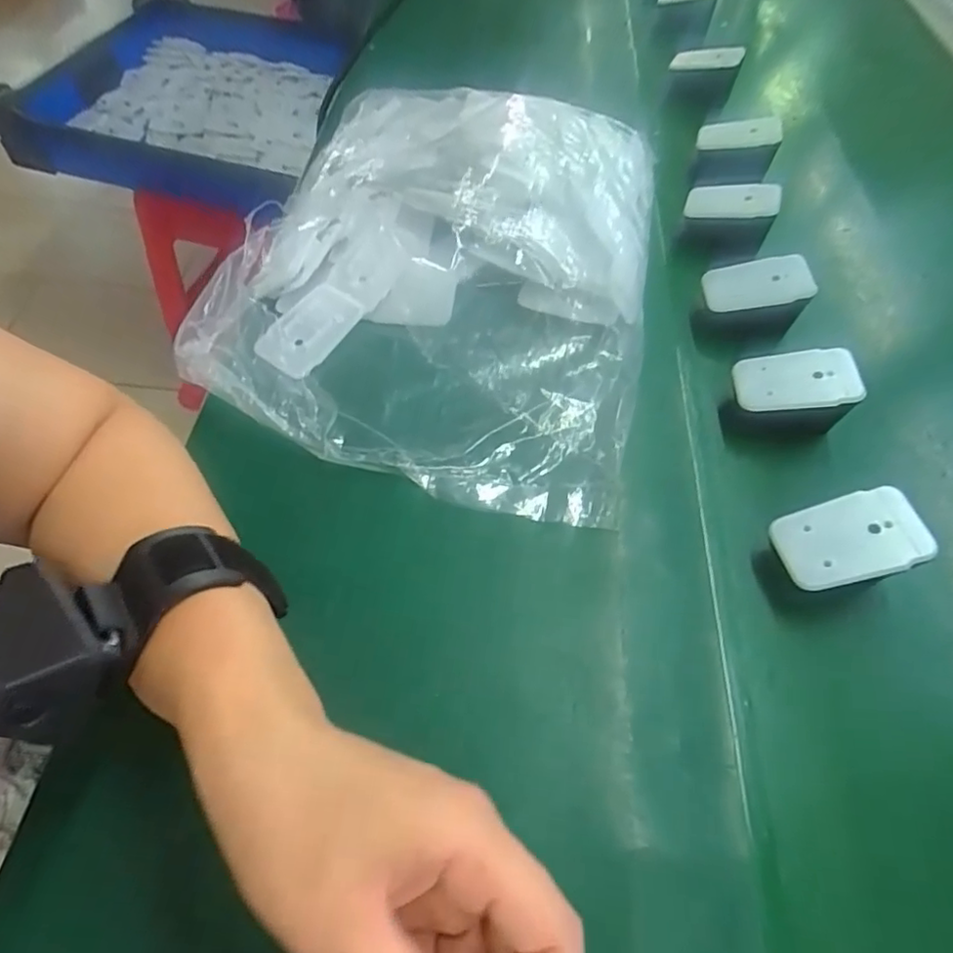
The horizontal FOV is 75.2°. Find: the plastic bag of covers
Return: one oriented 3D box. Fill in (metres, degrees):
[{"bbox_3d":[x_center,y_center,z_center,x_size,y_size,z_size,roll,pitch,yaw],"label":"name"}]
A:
[{"bbox_3d":[-0.015,-0.150,0.410,0.262,0.087,0.325,13,56,3],"label":"plastic bag of covers"}]

